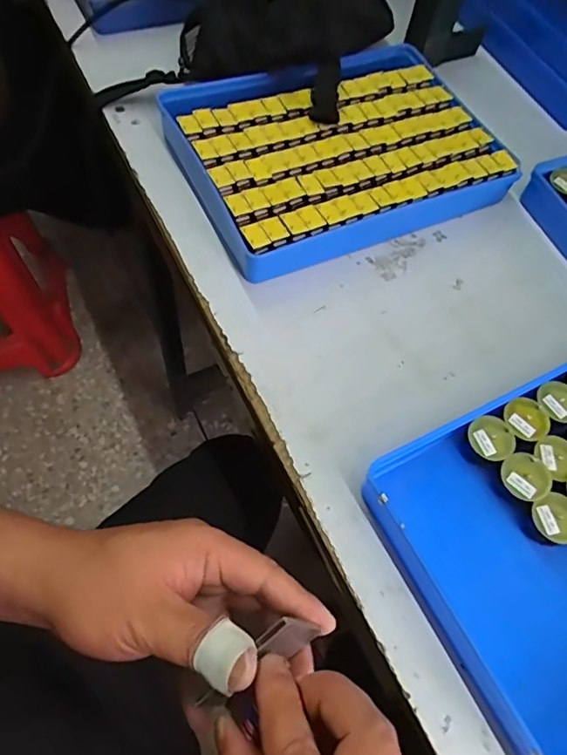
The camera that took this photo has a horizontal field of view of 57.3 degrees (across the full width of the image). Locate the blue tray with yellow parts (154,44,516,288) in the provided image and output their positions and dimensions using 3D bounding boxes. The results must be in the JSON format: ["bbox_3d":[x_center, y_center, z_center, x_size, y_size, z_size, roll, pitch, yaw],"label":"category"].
[{"bbox_3d":[0.057,-0.236,0.533,0.309,0.051,0.226,-20,67,-16],"label":"blue tray with yellow parts"}]

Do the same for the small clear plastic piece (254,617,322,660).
[{"bbox_3d":[0.002,0.134,0.265,0.021,0.058,0.005,-37,54,-4],"label":"small clear plastic piece"}]

